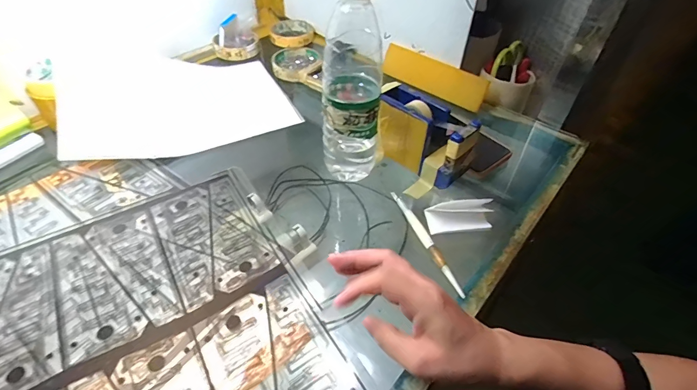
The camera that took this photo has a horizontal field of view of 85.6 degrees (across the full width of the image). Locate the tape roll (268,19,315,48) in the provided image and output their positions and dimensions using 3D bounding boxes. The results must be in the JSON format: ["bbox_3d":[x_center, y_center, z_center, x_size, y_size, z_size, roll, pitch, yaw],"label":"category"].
[{"bbox_3d":[-0.115,-0.331,0.762,0.089,0.017,0.106,-5,47,-6],"label":"tape roll"}]

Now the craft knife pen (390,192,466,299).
[{"bbox_3d":[0.081,0.046,0.403,0.009,0.010,0.147,-16,49,-15],"label":"craft knife pen"}]

